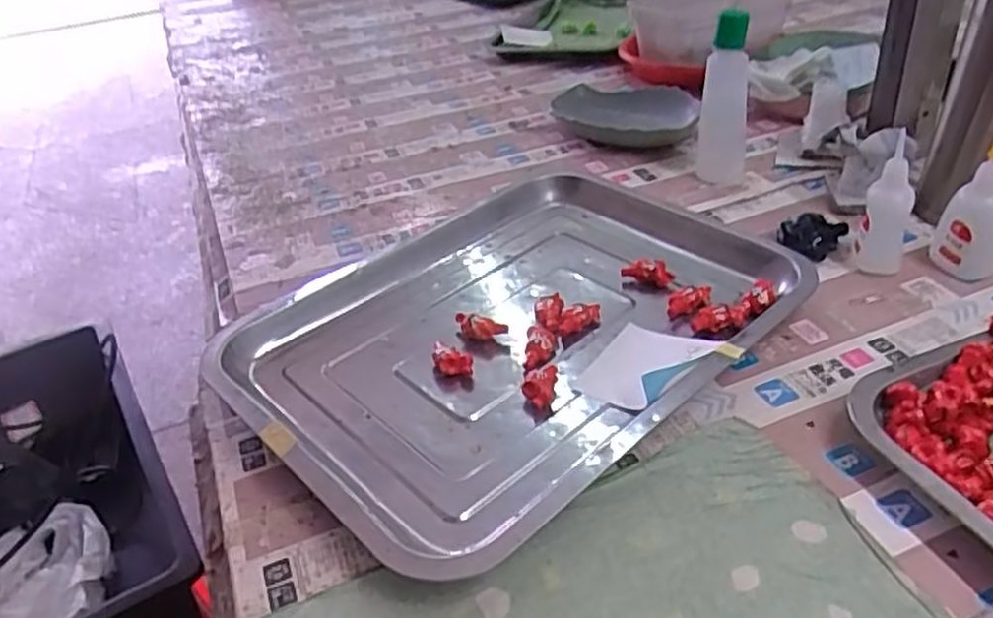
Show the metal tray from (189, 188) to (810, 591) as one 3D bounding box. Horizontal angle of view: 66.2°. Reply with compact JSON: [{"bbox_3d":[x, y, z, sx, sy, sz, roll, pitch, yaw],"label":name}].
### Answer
[{"bbox_3d":[0.012,0.012,0.508,0.340,0.028,0.260,-31,42,-30],"label":"metal tray"}]

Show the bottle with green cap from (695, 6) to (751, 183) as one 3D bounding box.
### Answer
[{"bbox_3d":[0.191,-0.175,0.639,0.039,0.144,0.035,4,37,14],"label":"bottle with green cap"}]

